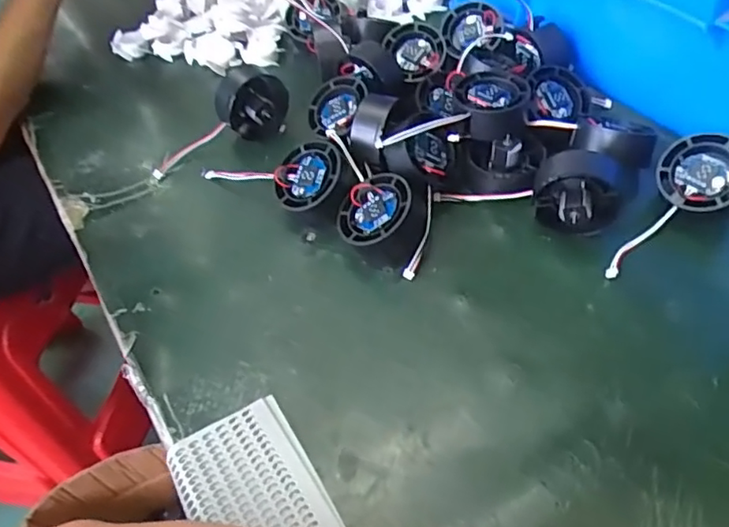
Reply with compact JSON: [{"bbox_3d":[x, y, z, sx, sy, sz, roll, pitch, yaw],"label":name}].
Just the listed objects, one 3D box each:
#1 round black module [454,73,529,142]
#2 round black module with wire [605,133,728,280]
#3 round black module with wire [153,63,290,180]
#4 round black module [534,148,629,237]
[{"bbox_3d":[0.090,-0.112,0.423,0.047,0.022,0.053,2,52,7],"label":"round black module"},{"bbox_3d":[0.195,-0.034,0.381,0.115,0.021,0.051,-48,58,1],"label":"round black module with wire"},{"bbox_3d":[-0.113,-0.111,0.465,0.114,0.056,0.040,-20,52,-10],"label":"round black module with wire"},{"bbox_3d":[0.135,-0.043,0.382,0.055,0.046,0.049,29,59,25],"label":"round black module"}]

